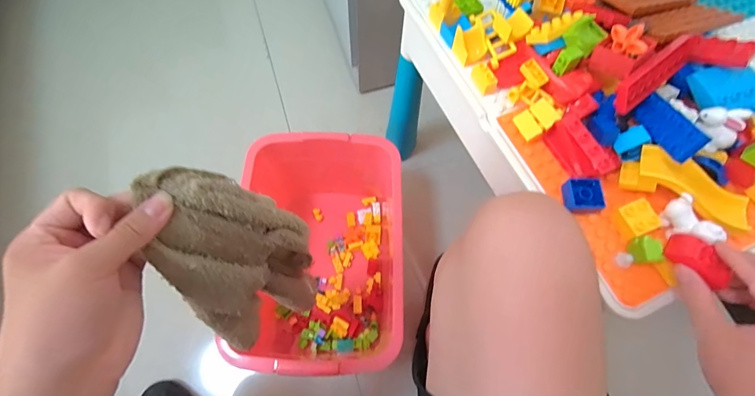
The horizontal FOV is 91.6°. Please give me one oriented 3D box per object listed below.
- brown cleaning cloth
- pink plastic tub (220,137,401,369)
[{"bbox_3d":[-0.118,0.081,0.368,0.049,0.323,0.120,22,67,15],"label":"brown cleaning cloth"},{"bbox_3d":[-0.099,0.110,0.699,0.269,0.236,0.389,0,67,-2],"label":"pink plastic tub"}]

